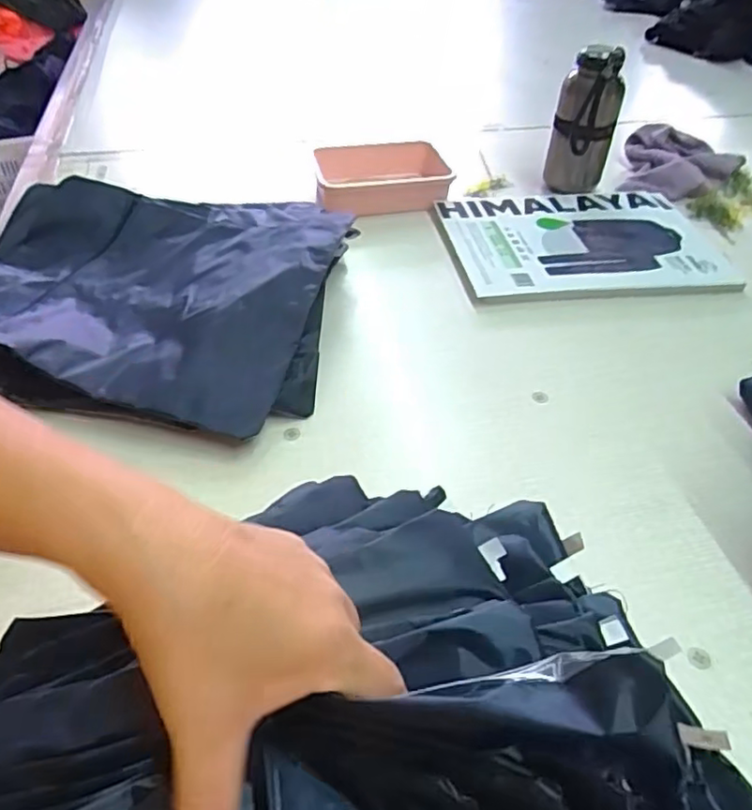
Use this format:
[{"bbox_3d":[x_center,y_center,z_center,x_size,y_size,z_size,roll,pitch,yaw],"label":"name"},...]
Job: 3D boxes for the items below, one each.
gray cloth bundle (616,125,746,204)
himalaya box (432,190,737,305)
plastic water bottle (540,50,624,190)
[{"bbox_3d":[0.437,-0.344,0.889,0.159,0.039,0.172,18,47,16],"label":"gray cloth bundle"},{"bbox_3d":[0.241,-0.200,0.749,0.315,0.024,0.240,-4,45,-6],"label":"himalaya box"},{"bbox_3d":[0.273,-0.369,0.811,0.079,0.162,0.065,15,46,13],"label":"plastic water bottle"}]

